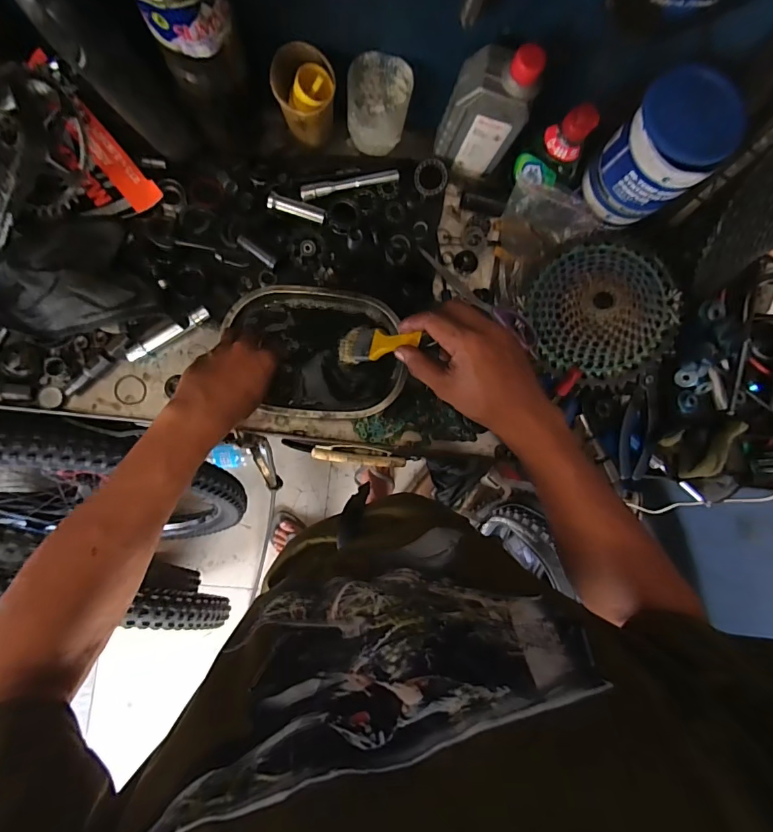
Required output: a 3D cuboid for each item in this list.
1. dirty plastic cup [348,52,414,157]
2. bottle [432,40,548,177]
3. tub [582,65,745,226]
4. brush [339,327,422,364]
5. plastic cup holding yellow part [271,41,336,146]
[{"bbox_3d":[-0.011,-0.367,0.530,0.069,0.093,0.056,3,86,-7],"label":"dirty plastic cup"},{"bbox_3d":[0.109,-0.336,0.496,0.082,0.154,0.044,25,84,-5],"label":"bottle"},{"bbox_3d":[0.293,-0.285,0.490,0.087,0.132,0.099,-42,92,-7],"label":"tub"},{"bbox_3d":[-0.009,-0.080,0.485,0.014,0.141,0.041,17,84,-35],"label":"brush"},{"bbox_3d":[-0.094,-0.362,0.515,0.065,0.104,0.072,-2,87,-7],"label":"plastic cup holding yellow part"}]

